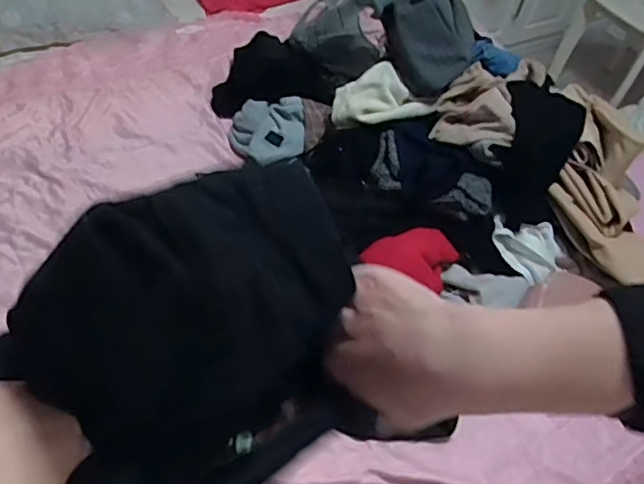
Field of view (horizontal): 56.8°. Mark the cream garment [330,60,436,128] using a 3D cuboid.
[{"bbox_3d":[0.132,-0.323,1.331,0.202,0.090,0.137,5,49,-4],"label":"cream garment"}]

